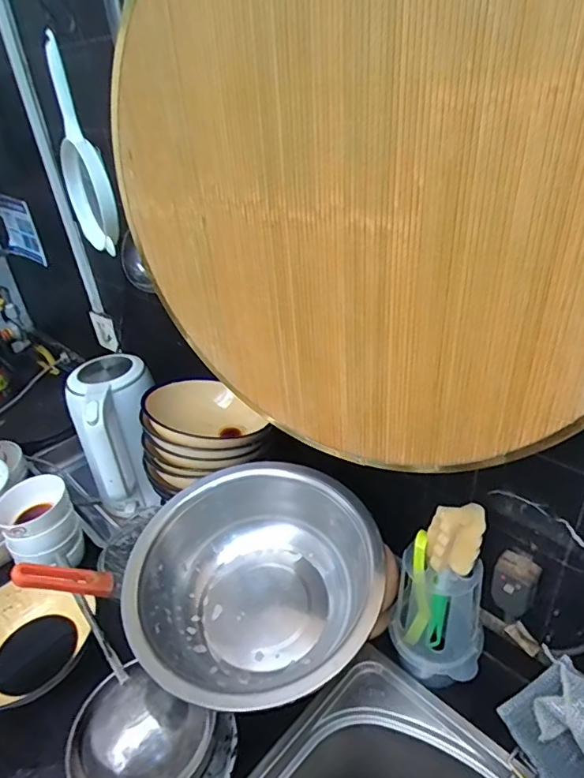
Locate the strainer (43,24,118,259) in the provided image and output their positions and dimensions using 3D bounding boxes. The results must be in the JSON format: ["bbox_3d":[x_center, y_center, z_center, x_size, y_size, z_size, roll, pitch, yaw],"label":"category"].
[{"bbox_3d":[-0.243,-0.268,0.583,0.045,0.206,0.109,-18,35,-17],"label":"strainer"}]

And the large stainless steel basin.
[{"bbox_3d":[-0.043,0.234,0.597,0.259,0.126,0.279,-4,33,3],"label":"large stainless steel basin"}]

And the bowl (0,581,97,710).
[{"bbox_3d":[-0.366,0.366,0.708,0.179,0.088,0.163,-4,33,3],"label":"bowl"}]

